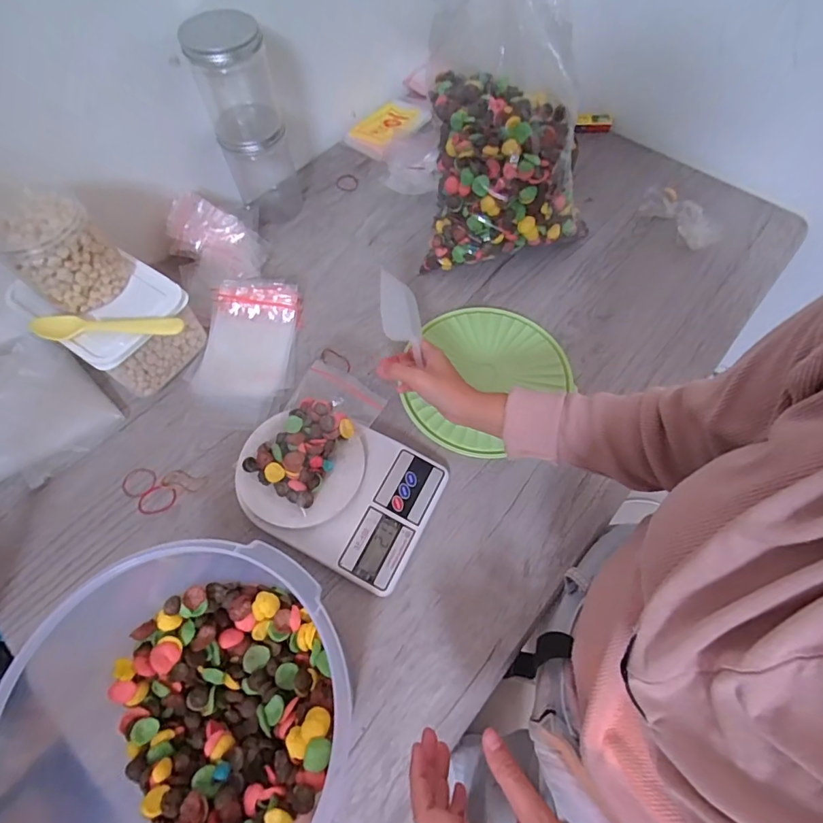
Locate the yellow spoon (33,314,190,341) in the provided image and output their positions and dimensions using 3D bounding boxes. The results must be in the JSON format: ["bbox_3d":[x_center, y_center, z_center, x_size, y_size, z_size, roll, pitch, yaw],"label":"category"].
[{"bbox_3d":[-0.329,-0.092,0.500,0.162,0.020,0.030,-2,63,0],"label":"yellow spoon"}]

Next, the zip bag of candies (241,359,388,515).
[{"bbox_3d":[-0.104,0.023,0.492,0.089,0.043,0.142,30,68,15],"label":"zip bag of candies"}]

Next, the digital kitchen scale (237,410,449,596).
[{"bbox_3d":[-0.083,0.075,0.484,0.209,0.047,0.152,24,66,12],"label":"digital kitchen scale"}]

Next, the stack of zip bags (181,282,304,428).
[{"bbox_3d":[-0.210,-0.078,0.576,0.117,0.030,0.198,3,63,2],"label":"stack of zip bags"}]

